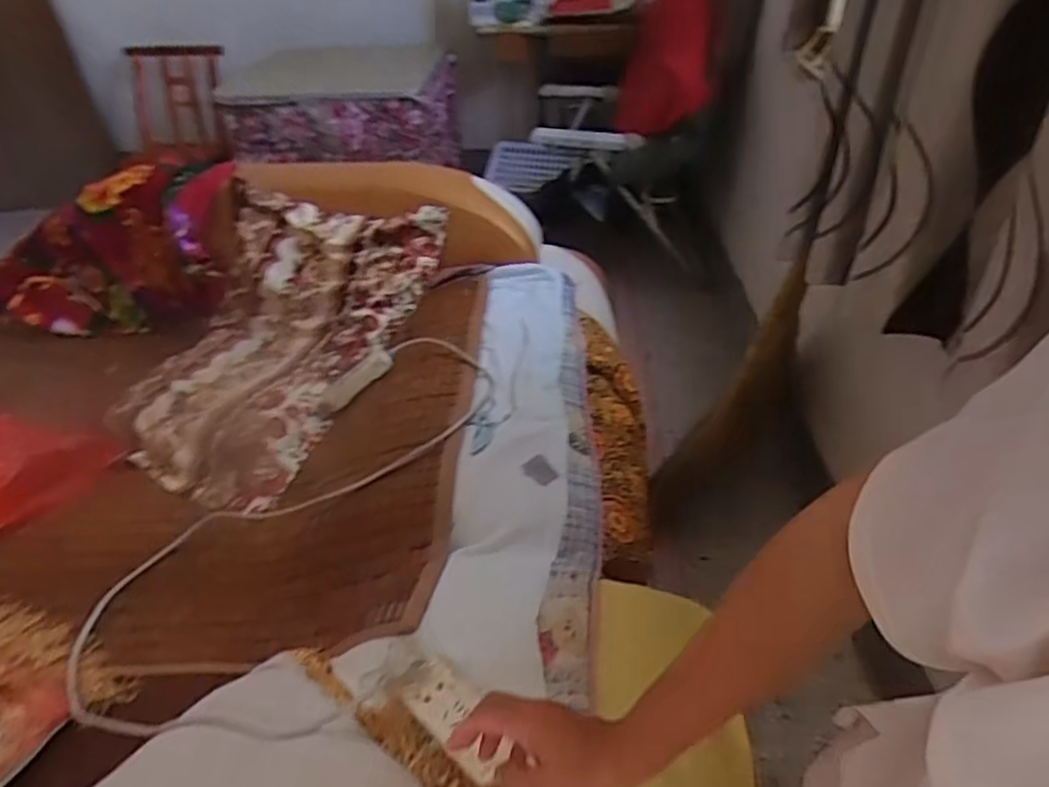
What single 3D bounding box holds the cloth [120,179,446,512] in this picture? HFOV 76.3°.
[{"bbox_3d":[-0.459,-0.140,1.222,0.395,0.205,0.638,12,41,18],"label":"cloth"}]

